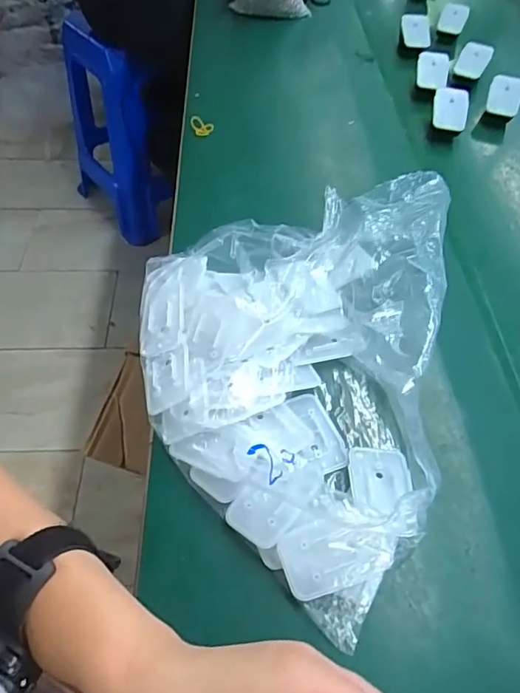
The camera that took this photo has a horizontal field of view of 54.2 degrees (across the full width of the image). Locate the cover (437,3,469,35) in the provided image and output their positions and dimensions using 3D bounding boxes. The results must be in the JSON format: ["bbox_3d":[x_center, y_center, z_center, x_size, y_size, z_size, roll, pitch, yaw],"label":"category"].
[{"bbox_3d":[0.311,-0.525,0.817,0.044,0.041,0.015,2,28,-11],"label":"cover"}]

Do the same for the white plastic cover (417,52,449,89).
[{"bbox_3d":[0.238,-0.379,0.700,0.046,0.046,0.014,1,21,-10],"label":"white plastic cover"}]

